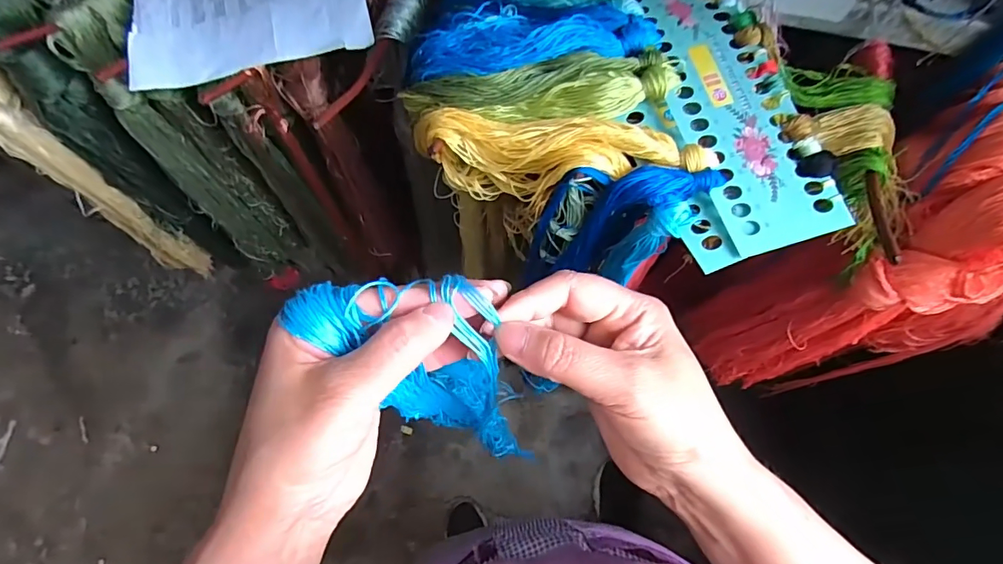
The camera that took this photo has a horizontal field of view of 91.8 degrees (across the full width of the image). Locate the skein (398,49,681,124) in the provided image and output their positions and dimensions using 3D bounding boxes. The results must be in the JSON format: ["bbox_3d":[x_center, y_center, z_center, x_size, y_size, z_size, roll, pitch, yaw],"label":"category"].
[{"bbox_3d":[0.018,-0.135,0.351,0.200,0.029,0.048,0,68,14],"label":"skein"}]

